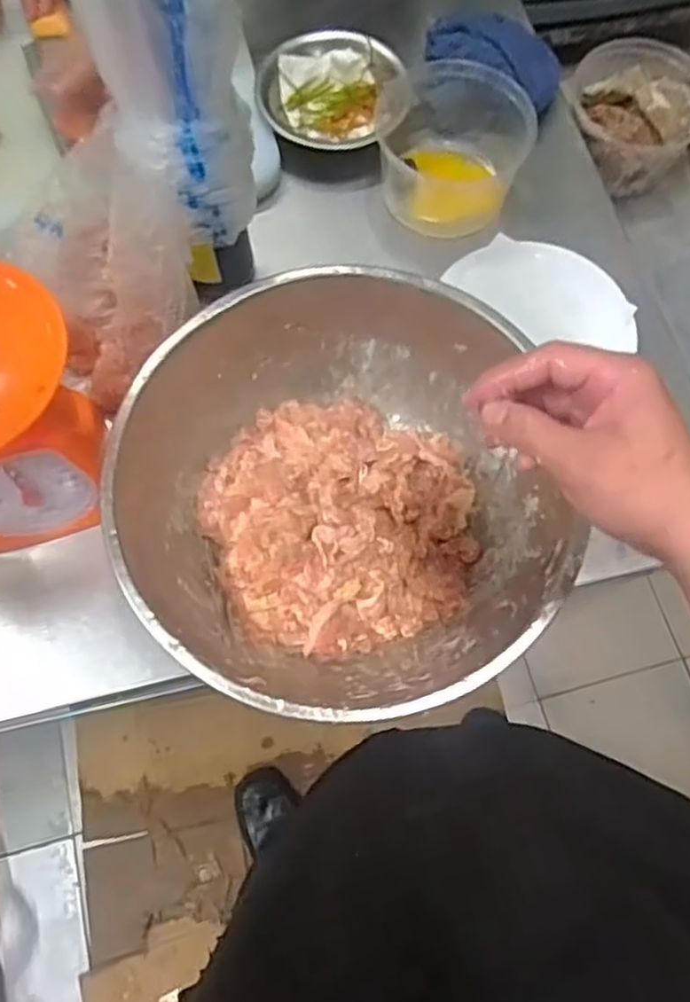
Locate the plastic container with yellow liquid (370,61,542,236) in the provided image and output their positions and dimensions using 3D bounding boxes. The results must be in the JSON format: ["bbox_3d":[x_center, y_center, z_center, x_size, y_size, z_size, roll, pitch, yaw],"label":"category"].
[{"bbox_3d":[0.102,-0.356,0.686,0.133,0.080,0.156,-5,70,-3],"label":"plastic container with yellow liquid"}]

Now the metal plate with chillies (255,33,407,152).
[{"bbox_3d":[-0.019,-0.414,0.723,0.133,0.040,0.124,0,70,-1],"label":"metal plate with chillies"}]

